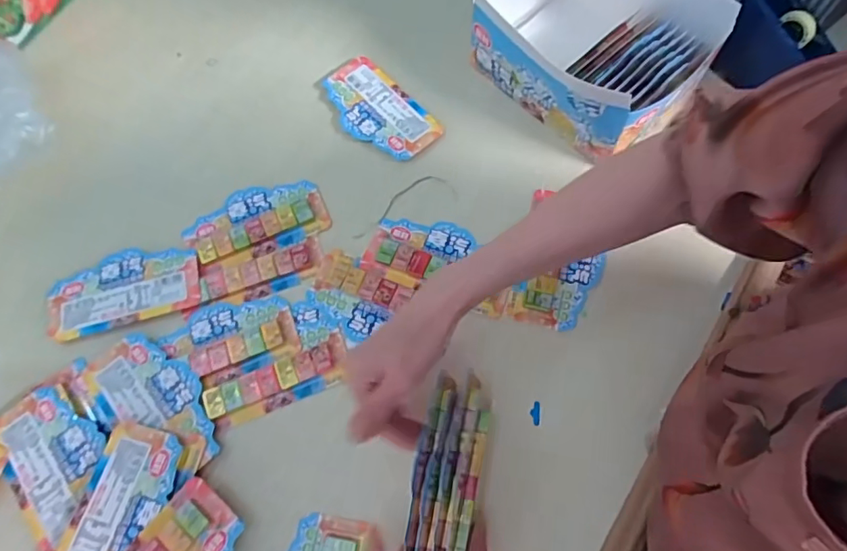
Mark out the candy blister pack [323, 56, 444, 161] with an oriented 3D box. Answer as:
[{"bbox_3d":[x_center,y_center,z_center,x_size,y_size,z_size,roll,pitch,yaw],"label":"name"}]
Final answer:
[{"bbox_3d":[-0.052,-0.184,0.568,0.075,0.011,0.146,-40,72,-13],"label":"candy blister pack"}]

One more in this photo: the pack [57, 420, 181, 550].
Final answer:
[{"bbox_3d":[-0.250,0.198,0.415,0.066,0.013,0.143,14,69,8],"label":"pack"}]

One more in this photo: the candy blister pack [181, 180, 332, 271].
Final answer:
[{"bbox_3d":[-0.175,-0.060,0.528,0.142,0.010,0.077,-23,69,-7],"label":"candy blister pack"}]

